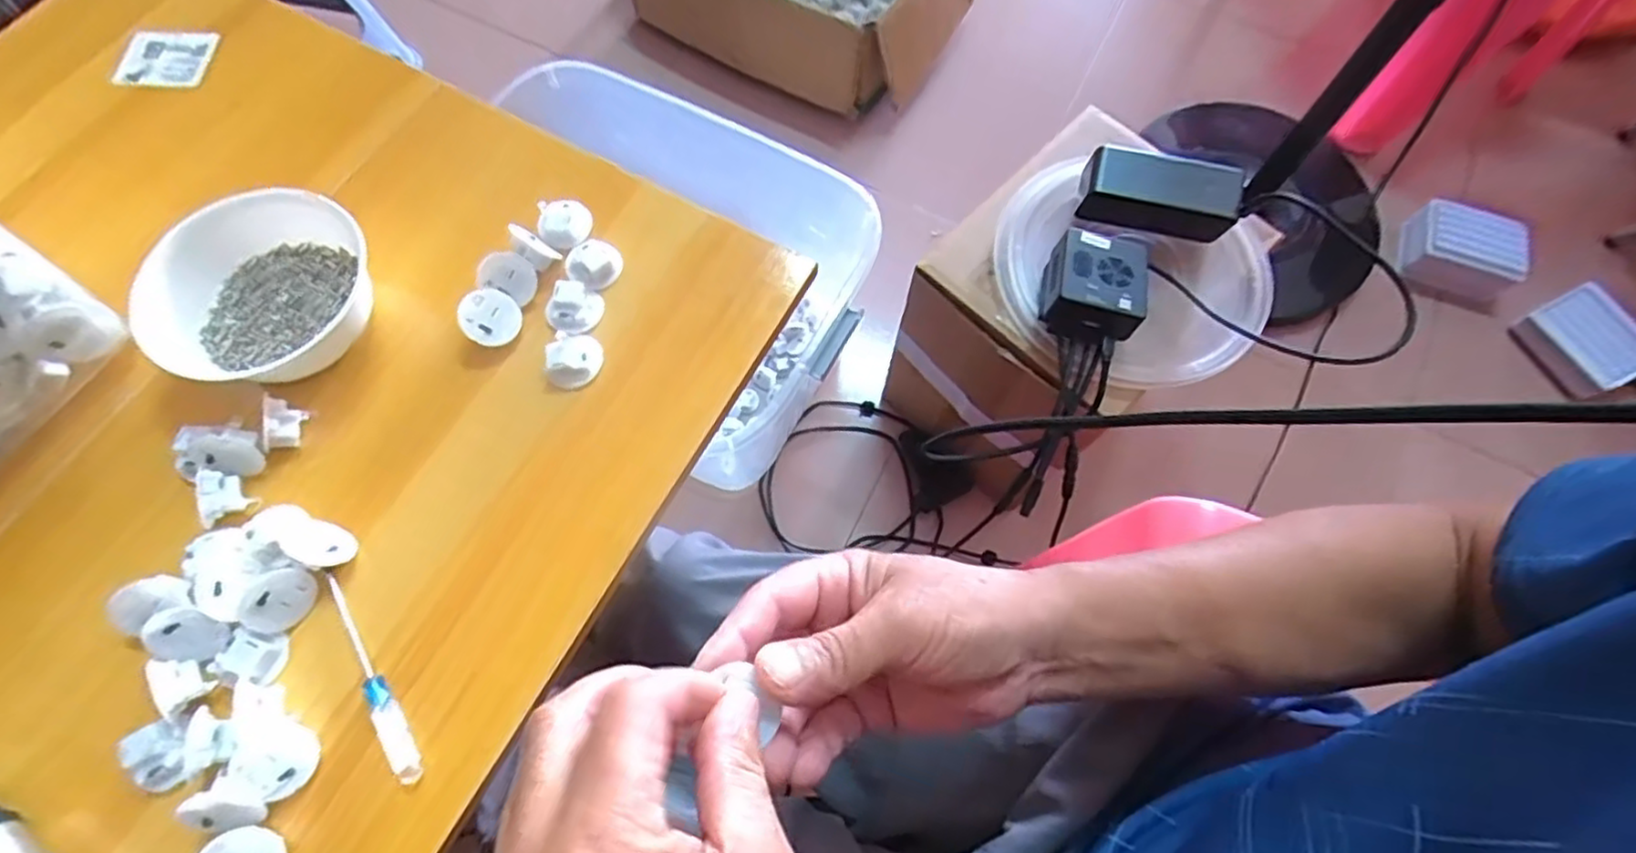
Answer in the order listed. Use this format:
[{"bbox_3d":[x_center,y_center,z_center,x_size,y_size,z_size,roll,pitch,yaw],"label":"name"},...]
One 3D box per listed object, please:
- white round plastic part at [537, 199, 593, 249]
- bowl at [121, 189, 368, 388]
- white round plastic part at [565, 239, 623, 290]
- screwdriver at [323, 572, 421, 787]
[{"bbox_3d":[-0.161,-0.131,0.458,0.032,0.015,0.030,0,70,-1],"label":"white round plastic part"},{"bbox_3d":[-0.306,-0.073,0.408,0.114,0.041,0.100,4,70,0],"label":"bowl"},{"bbox_3d":[-0.139,-0.101,0.445,0.032,0.010,0.031,0,70,-1],"label":"white round plastic part"},{"bbox_3d":[-0.225,0.125,0.357,0.013,0.007,0.114,-34,74,-12],"label":"screwdriver"}]

